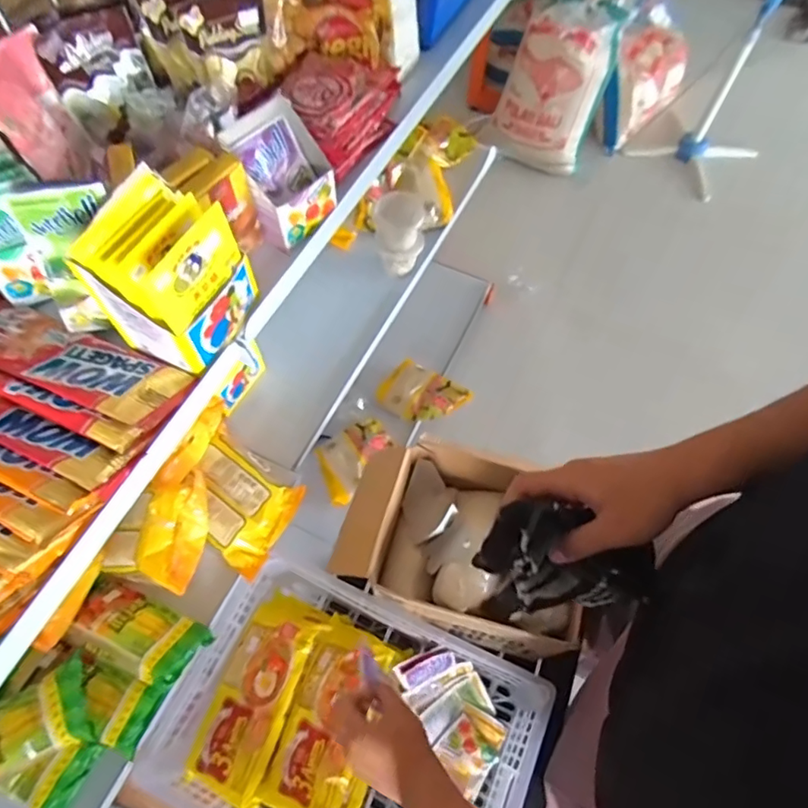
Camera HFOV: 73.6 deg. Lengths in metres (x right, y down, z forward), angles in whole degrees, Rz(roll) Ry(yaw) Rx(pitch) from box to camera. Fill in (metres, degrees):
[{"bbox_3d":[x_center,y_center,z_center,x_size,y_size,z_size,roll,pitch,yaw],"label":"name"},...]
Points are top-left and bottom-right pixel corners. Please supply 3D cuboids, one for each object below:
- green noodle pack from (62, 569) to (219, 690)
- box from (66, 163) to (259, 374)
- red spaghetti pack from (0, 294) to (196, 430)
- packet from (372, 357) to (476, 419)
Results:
[{"bbox_3d":[-0.343,0.291,0.689,0.165,0.048,0.083,22,63,11],"label":"green noodle pack"},{"bbox_3d":[-0.206,-0.114,0.483,0.084,0.126,0.109,20,63,10],"label":"box"},{"bbox_3d":[-0.322,-0.043,0.510,0.247,0.020,0.078,21,43,10],"label":"red spaghetti pack"},{"bbox_3d":[0.048,-0.023,1.331,0.188,0.051,0.140,30,65,14],"label":"packet"}]

